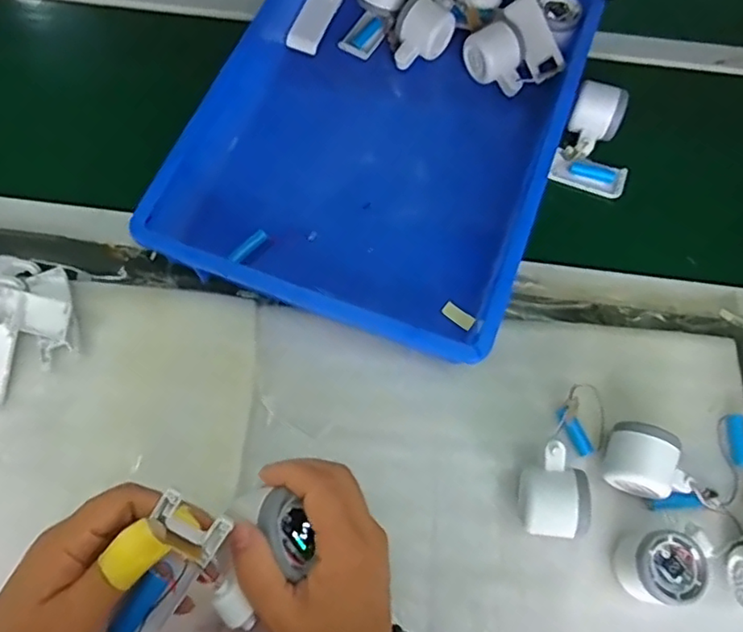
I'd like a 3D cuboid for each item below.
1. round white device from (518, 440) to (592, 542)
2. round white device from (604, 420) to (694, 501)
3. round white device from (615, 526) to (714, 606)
[{"bbox_3d":[0.161,0.155,0.532,0.055,0.048,0.078,7,69,1],"label":"round white device"},{"bbox_3d":[0.255,0.135,0.547,0.077,0.047,0.062,18,69,6],"label":"round white device"},{"bbox_3d":[0.249,0.214,0.514,0.056,0.041,0.060,0,69,-1],"label":"round white device"}]

